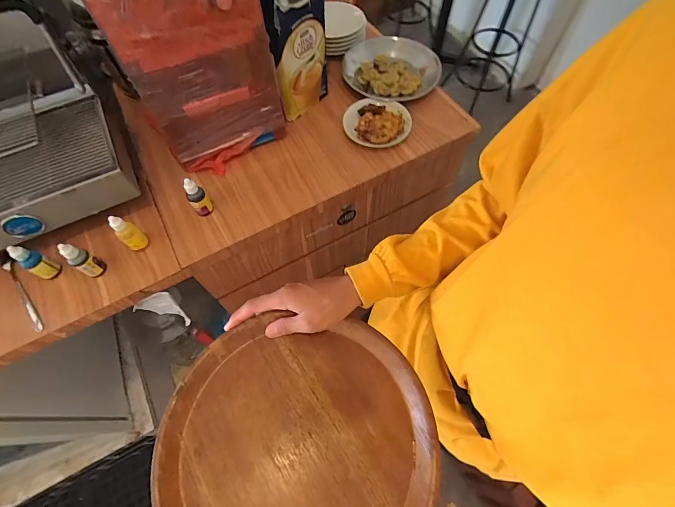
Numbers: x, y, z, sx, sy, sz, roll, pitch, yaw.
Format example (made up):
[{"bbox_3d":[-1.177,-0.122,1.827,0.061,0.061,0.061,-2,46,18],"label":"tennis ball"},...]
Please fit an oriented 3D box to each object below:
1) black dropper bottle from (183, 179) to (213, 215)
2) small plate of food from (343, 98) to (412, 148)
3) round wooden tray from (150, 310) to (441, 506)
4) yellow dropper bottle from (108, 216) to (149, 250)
[{"bbox_3d":[-0.238,-0.097,0.574,0.030,0.081,0.031,-30,65,-14],"label":"black dropper bottle"},{"bbox_3d":[0.079,-0.261,0.670,0.127,0.035,0.118,-1,62,1],"label":"small plate of food"},{"bbox_3d":[-0.041,0.212,0.368,0.284,0.030,0.271,-1,62,1],"label":"round wooden tray"},{"bbox_3d":[-0.334,-0.031,0.544,0.027,0.081,0.024,-26,64,-12],"label":"yellow dropper bottle"}]

